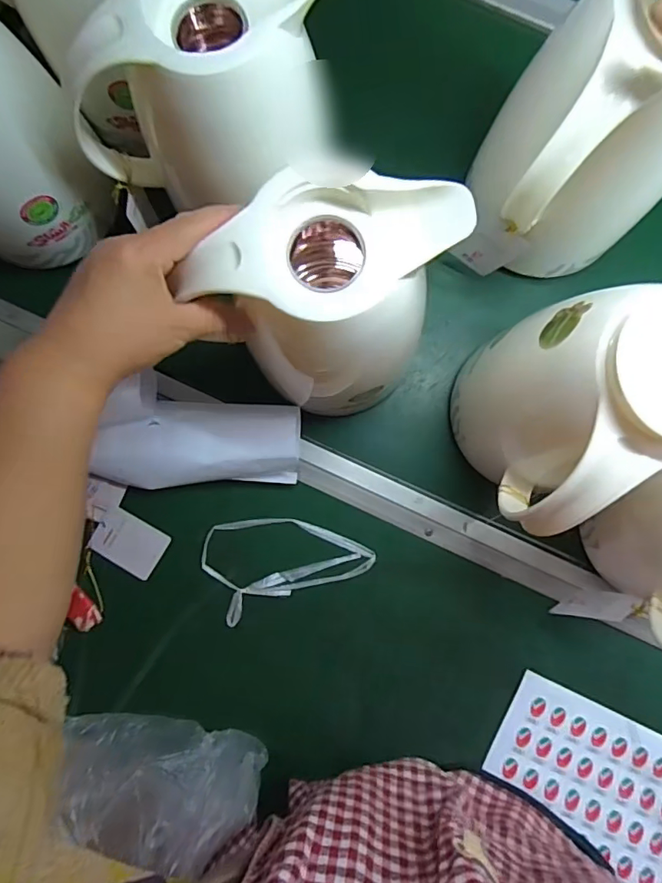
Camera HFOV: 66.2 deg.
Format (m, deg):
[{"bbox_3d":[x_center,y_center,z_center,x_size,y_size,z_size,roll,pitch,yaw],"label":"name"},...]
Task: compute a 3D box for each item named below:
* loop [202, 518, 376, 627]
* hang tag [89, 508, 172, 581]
[{"bbox_3d":[-0.046,0.111,0.509,0.159,0.004,0.096,-21,86,-1],"label":"loop"},{"bbox_3d":[-0.202,0.102,0.509,0.069,0.005,0.050,31,84,-1],"label":"hang tag"}]

